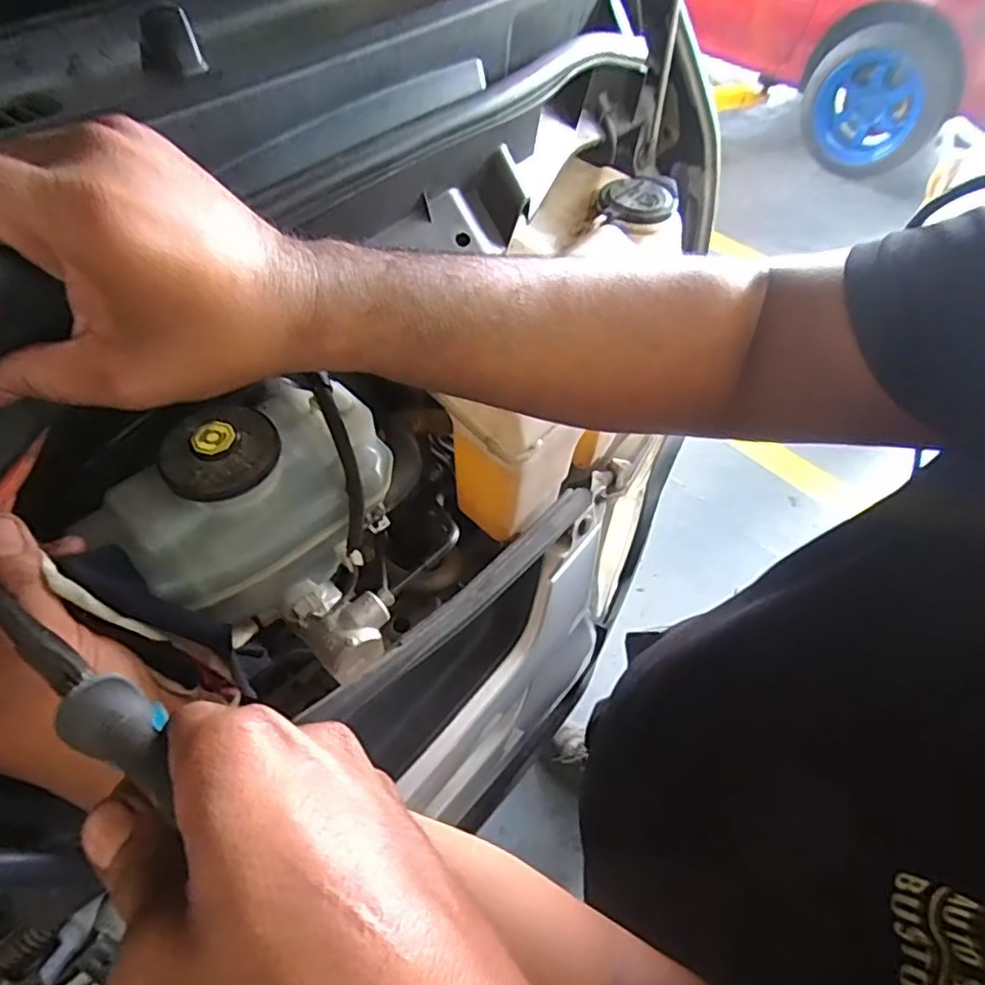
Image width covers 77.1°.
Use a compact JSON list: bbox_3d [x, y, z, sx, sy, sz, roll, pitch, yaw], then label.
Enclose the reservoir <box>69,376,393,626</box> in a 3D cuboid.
[{"bbox_3d":[-0.119,0.006,0.310,0.087,0.071,0.139,36,60,22],"label":"reservoir"}]

